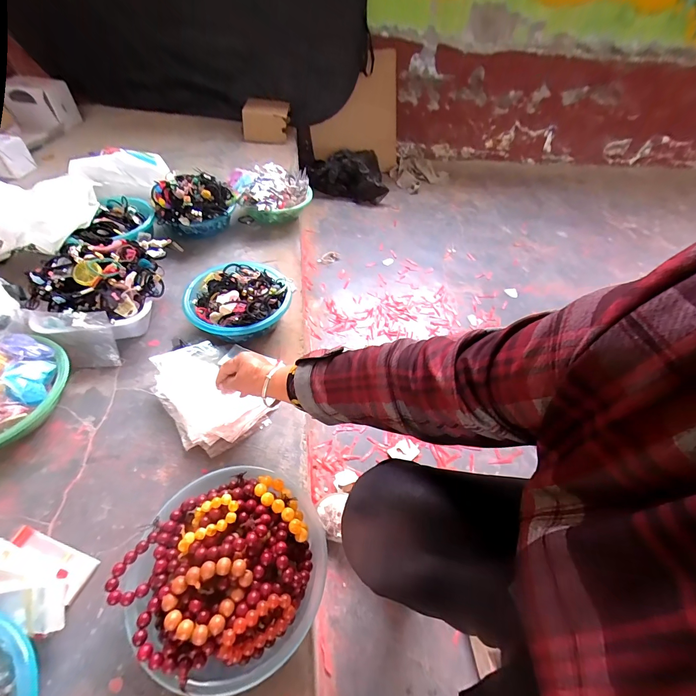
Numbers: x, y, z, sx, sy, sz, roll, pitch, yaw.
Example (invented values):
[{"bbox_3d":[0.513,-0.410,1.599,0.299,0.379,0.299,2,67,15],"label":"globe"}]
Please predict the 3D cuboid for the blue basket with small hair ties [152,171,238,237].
[{"bbox_3d":[-0.433,-0.400,0.955,0.171,0.134,0.170,12,50,5],"label":"blue basket with small hair ties"}]

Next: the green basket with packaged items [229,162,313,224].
[{"bbox_3d":[-0.242,-0.474,1.074,0.248,0.133,0.190,-12,52,-15],"label":"green basket with packaged items"}]

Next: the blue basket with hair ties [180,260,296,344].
[{"bbox_3d":[-0.241,-0.093,0.762,0.221,0.095,0.210,0,50,-5],"label":"blue basket with hair ties"}]

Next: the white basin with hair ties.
[{"bbox_3d":[-0.524,-0.136,0.723,0.239,0.120,0.259,3,50,-3],"label":"white basin with hair ties"}]

